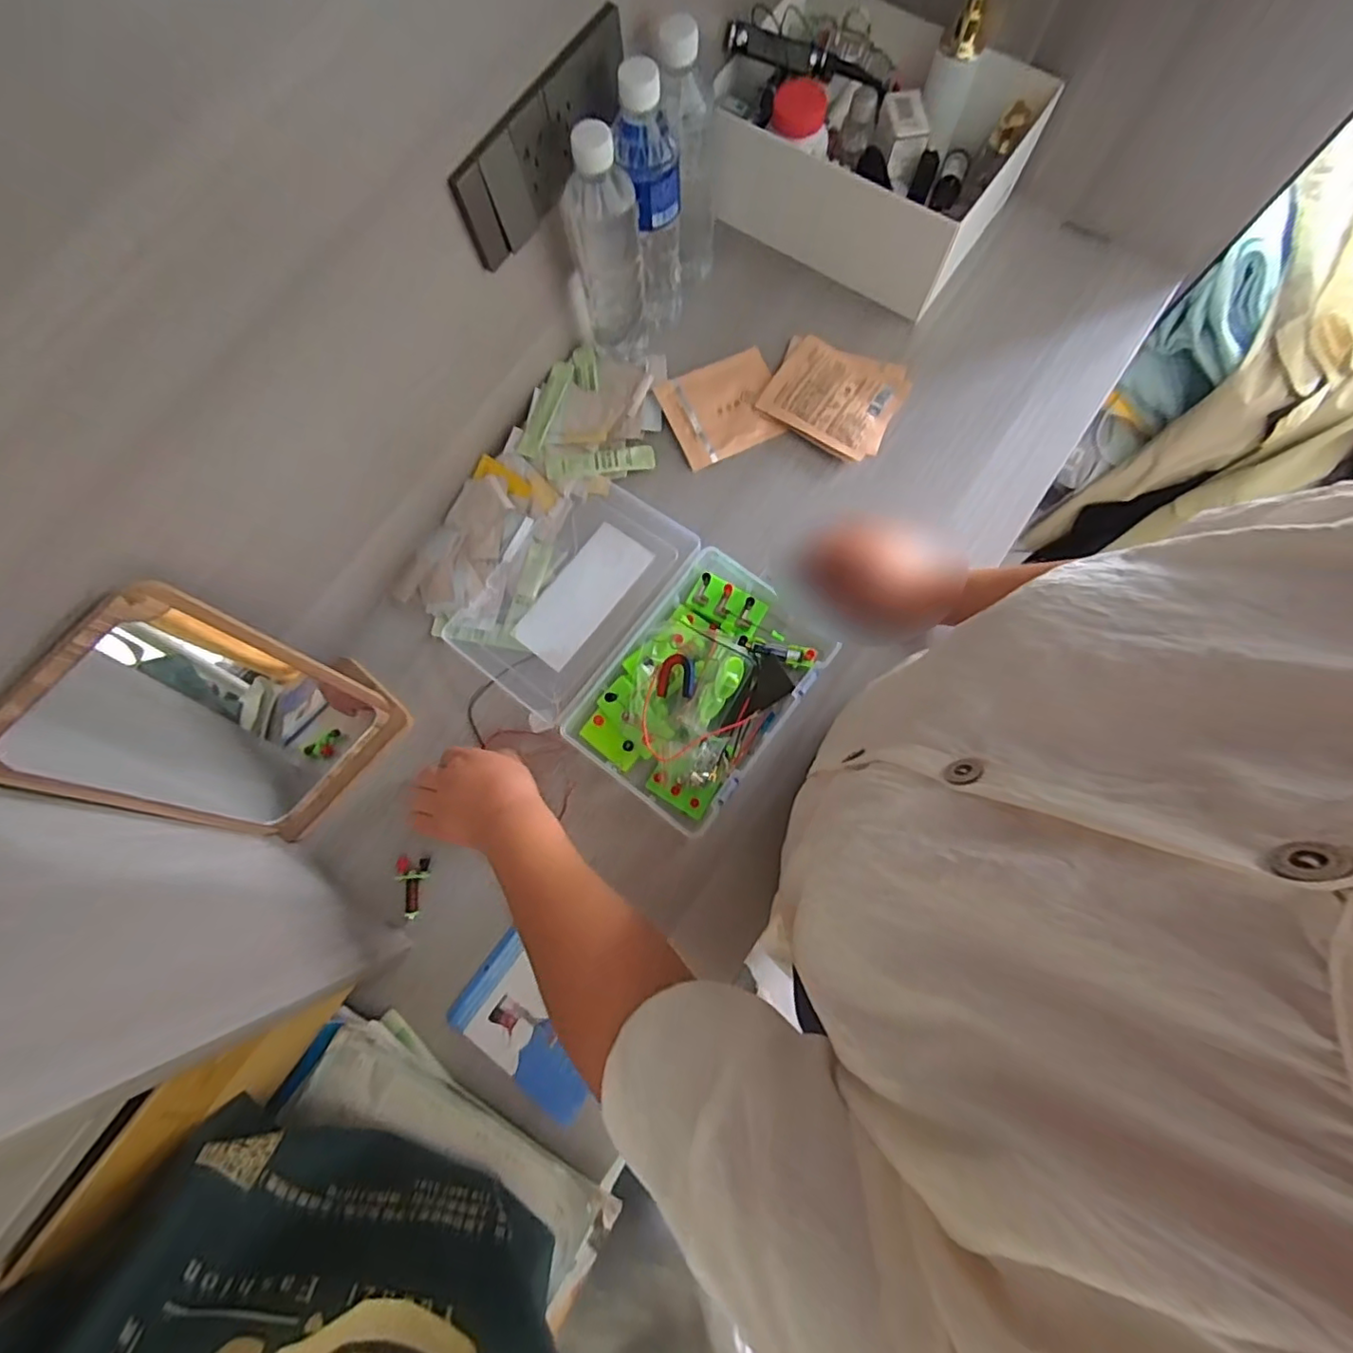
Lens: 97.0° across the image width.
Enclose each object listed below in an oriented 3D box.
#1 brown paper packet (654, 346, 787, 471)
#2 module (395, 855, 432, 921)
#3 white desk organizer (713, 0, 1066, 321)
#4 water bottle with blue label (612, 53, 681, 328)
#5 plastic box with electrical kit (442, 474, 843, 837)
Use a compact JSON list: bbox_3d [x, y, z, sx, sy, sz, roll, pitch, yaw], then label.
[{"bbox_3d":[0.052,-0.291,0.644,0.121,0.012,0.107,-23,78,-3],"label":"brown paper packet"},{"bbox_3d":[-0.243,0.194,0.552,0.029,0.011,0.055,-8,78,1],"label":"module"},{"bbox_3d":[0.200,-0.557,0.629,0.293,0.131,0.208,33,81,8],"label":"white desk organizer"},{"bbox_3d":[-0.019,-0.430,0.562,0.058,0.231,0.058,-14,78,-1],"label":"water bottle with blue label"},{"bbox_3d":[-0.039,-0.036,0.567,0.315,0.059,0.232,36,82,9],"label":"plastic box with electrical kit"}]

